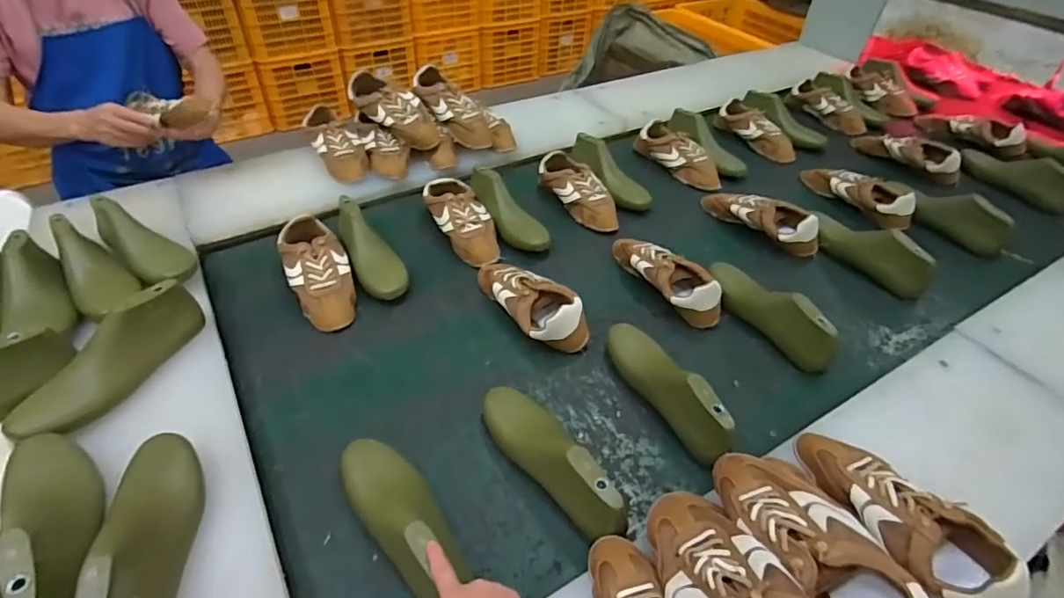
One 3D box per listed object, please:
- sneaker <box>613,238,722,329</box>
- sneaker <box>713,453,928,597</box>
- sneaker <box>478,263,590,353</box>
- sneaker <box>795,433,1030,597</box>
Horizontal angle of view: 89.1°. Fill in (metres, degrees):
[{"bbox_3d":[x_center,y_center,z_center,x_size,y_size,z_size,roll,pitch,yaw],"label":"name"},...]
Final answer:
[{"bbox_3d":[0.240,-0.051,0.985,0.090,0.087,0.247,-16,47,-18],"label":"sneaker"},{"bbox_3d":[0.274,0.242,0.537,0.110,0.085,0.247,-15,33,-19],"label":"sneaker"},{"bbox_3d":[-0.006,-0.006,0.922,0.101,0.072,0.250,-24,50,-24],"label":"sneaker"},{"bbox_3d":[0.410,0.245,0.603,0.098,0.082,0.251,-26,51,-26],"label":"sneaker"}]

